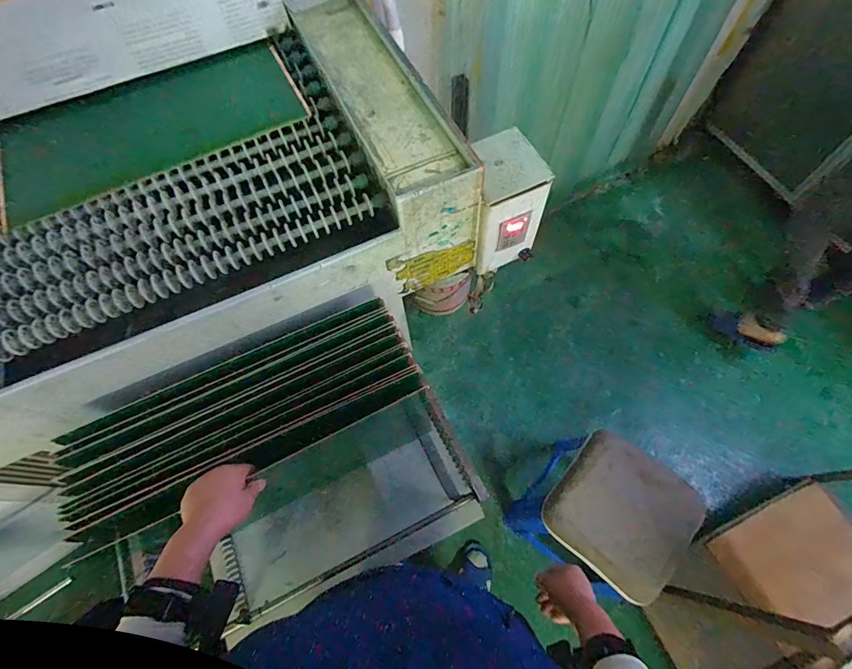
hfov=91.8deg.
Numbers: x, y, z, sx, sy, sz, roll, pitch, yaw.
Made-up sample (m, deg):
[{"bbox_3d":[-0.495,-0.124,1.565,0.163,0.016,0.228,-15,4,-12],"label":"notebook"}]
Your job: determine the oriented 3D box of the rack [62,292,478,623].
[{"bbox_3d":[-0.240,0.261,0.804,0.535,0.430,0.318,-24,67,-8],"label":"rack"}]

